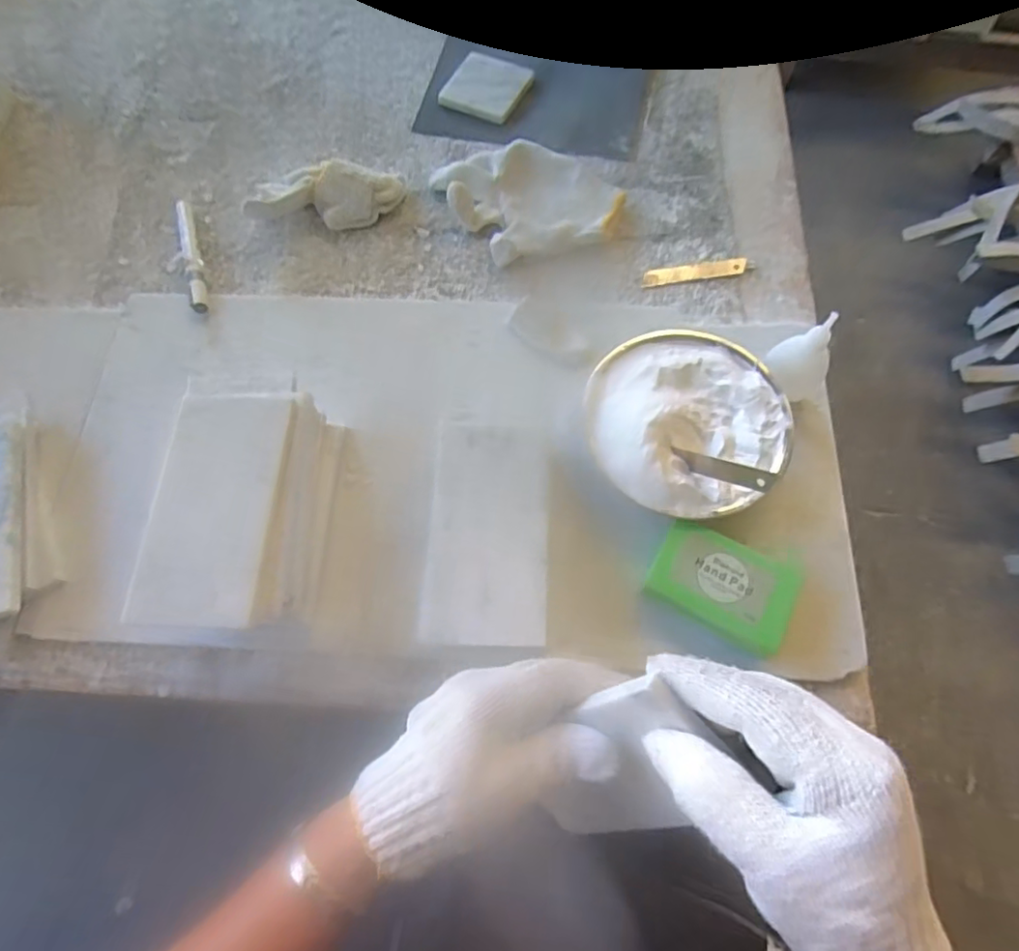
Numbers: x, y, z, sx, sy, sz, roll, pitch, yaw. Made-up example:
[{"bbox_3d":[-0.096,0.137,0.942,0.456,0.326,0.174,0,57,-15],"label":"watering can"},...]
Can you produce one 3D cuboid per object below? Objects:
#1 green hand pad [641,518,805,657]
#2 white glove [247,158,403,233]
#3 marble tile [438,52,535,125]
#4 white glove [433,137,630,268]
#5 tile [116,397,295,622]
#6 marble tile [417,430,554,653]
[{"bbox_3d":[0.154,0.080,0.430,0.099,0.013,0.067,22,71,7],"label":"green hand pad"},{"bbox_3d":[-0.172,-0.259,0.554,0.141,0.043,0.051,-1,69,-1],"label":"white glove"},{"bbox_3d":[-0.024,-0.408,0.627,0.081,0.010,0.079,26,71,9],"label":"marble tile"},{"bbox_3d":[0.020,-0.261,0.553,0.150,0.031,0.124,-19,71,-7],"label":"white glove"},{"bbox_3d":[-0.184,0.016,0.369,0.070,0.011,0.148,3,69,1],"label":"tile"},{"bbox_3d":[-0.014,0.034,0.390,0.076,0.011,0.147,3,69,0],"label":"marble tile"}]

